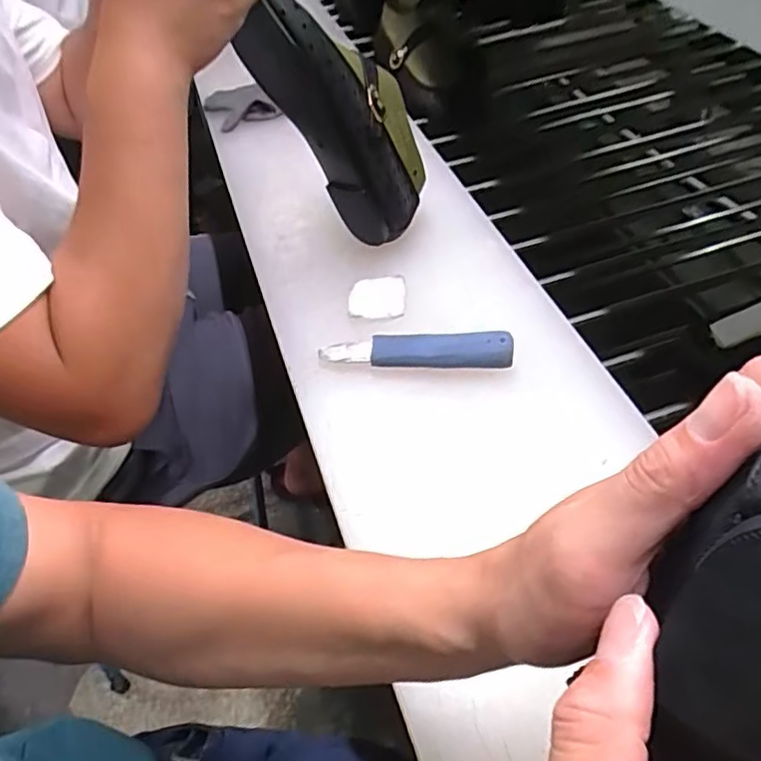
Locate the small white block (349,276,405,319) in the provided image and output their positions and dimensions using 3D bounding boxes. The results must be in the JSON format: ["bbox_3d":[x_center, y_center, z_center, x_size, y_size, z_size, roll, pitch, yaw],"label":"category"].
[{"bbox_3d":[-0.002,-0.077,0.590,0.049,0.005,0.055,1,50,5],"label":"small white block"}]

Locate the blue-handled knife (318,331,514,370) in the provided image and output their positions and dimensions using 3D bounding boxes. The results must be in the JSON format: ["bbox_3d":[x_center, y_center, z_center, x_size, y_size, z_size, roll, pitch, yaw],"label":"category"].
[{"bbox_3d":[0.029,-0.027,0.531,0.157,0.023,0.030,2,50,6],"label":"blue-handled knife"}]

